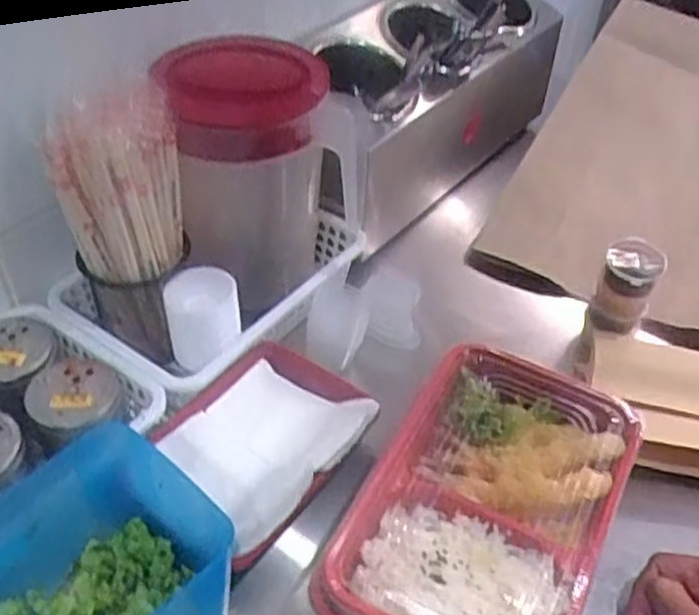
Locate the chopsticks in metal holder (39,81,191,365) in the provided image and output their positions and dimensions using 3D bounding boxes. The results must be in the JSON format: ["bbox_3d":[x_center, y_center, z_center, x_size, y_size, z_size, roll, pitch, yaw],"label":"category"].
[{"bbox_3d":[-0.171,-0.063,0.597,0.076,0.204,0.081,14,45,11],"label":"chopsticks in metal holder"}]

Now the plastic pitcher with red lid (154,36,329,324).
[{"bbox_3d":[-0.086,-0.102,0.641,0.112,0.201,0.123,15,45,12],"label":"plastic pitcher with red lid"}]

